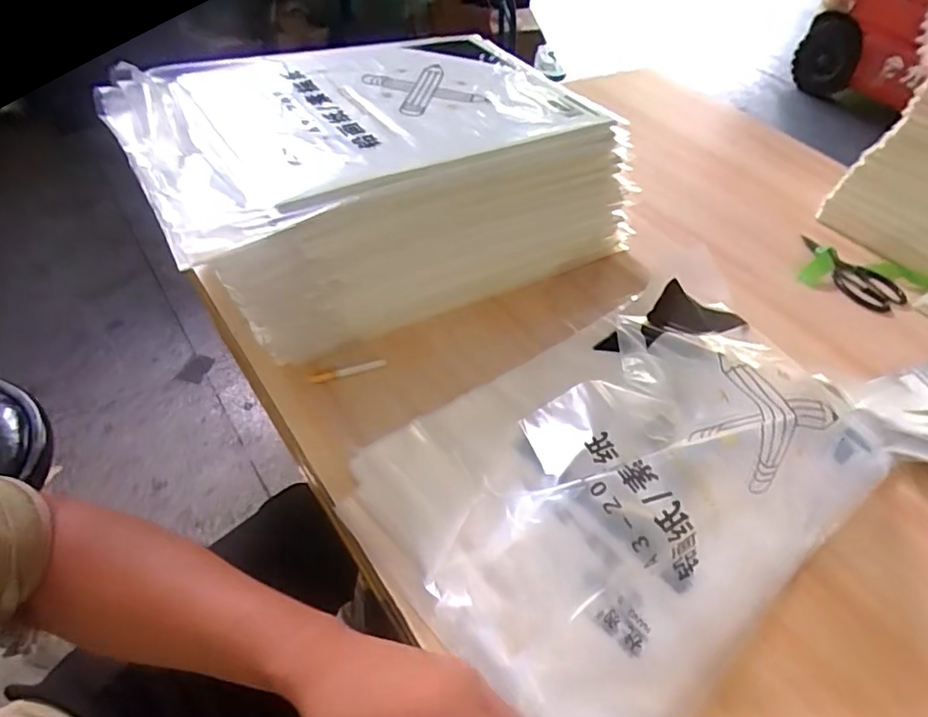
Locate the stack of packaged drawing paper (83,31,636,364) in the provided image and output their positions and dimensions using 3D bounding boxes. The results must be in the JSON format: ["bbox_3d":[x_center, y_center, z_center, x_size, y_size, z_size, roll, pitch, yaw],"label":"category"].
[{"bbox_3d":[-0.093,-0.224,0.694,0.523,0.192,0.364,-28,60,-26],"label":"stack of packaged drawing paper"}]

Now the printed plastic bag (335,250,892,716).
[{"bbox_3d":[0.164,0.077,0.514,0.482,0.123,0.338,-31,58,-28],"label":"printed plastic bag"}]

